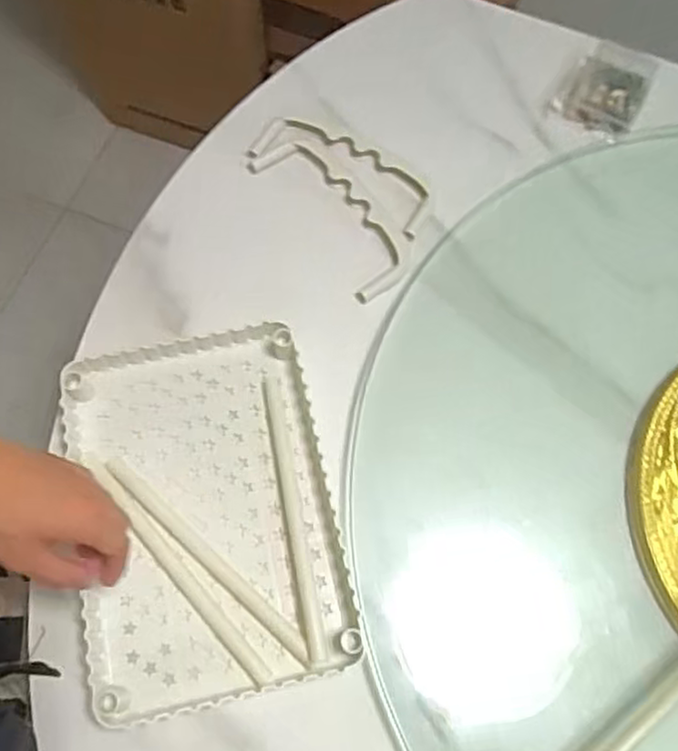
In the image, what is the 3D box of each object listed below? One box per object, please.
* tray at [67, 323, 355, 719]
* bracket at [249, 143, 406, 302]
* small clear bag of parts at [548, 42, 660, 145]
[{"bbox_3d":[-0.106,0.105,0.550,0.195,0.031,0.281,-12,69,-6],"label":"tray"},{"bbox_3d":[-0.007,-0.155,0.665,0.067,0.009,0.185,-34,73,-14],"label":"bracket"},{"bbox_3d":[0.281,-0.301,0.739,0.084,0.026,0.116,29,70,10],"label":"small clear bag of parts"}]

